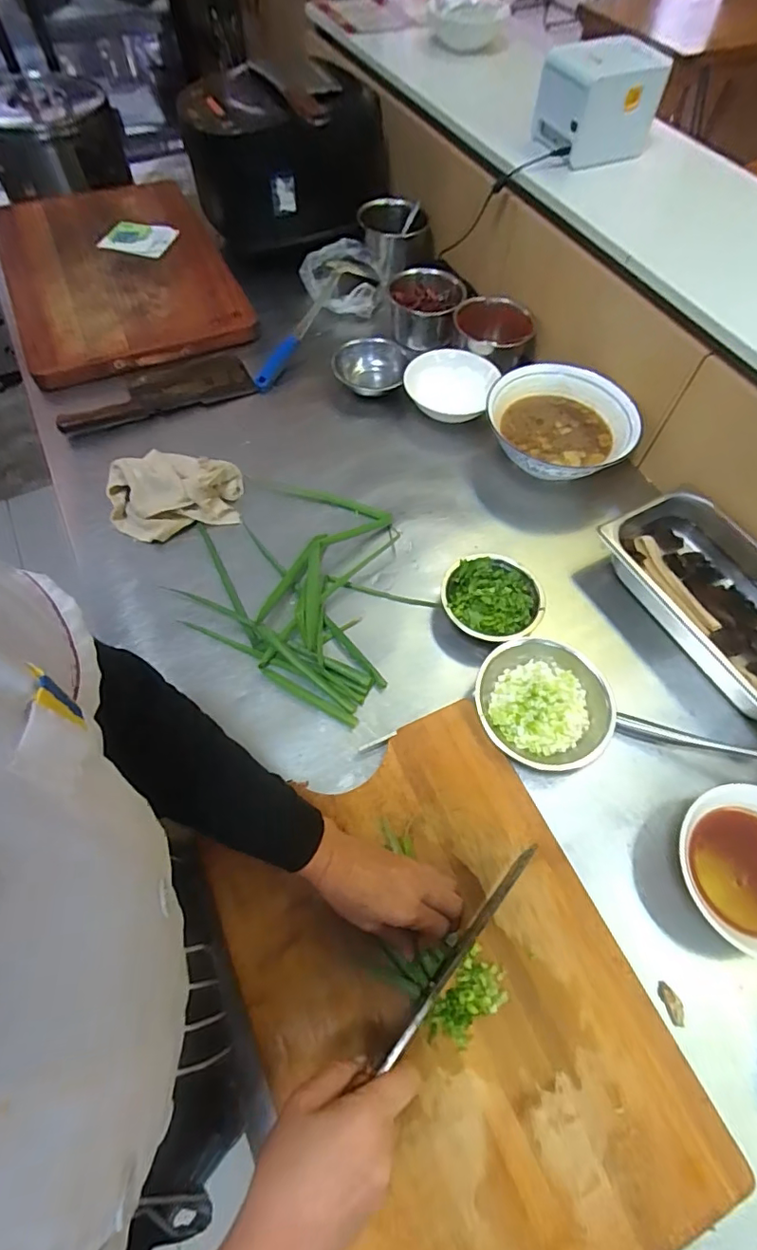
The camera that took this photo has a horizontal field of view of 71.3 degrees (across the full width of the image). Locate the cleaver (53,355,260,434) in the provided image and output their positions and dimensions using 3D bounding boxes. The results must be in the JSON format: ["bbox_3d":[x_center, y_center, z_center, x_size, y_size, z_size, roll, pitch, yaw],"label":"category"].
[{"bbox_3d":[-0.355,-0.378,0.850,0.293,0.023,0.123,-20,64,-12],"label":"cleaver"}]

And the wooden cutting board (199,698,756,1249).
[{"bbox_3d":[0.064,0.324,0.467,0.328,0.037,0.436,-22,63,-14],"label":"wooden cutting board"}]

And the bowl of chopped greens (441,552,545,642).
[{"bbox_3d":[0.142,-0.031,0.660,0.119,0.039,0.120,1,61,-1],"label":"bowl of chopped greens"}]

